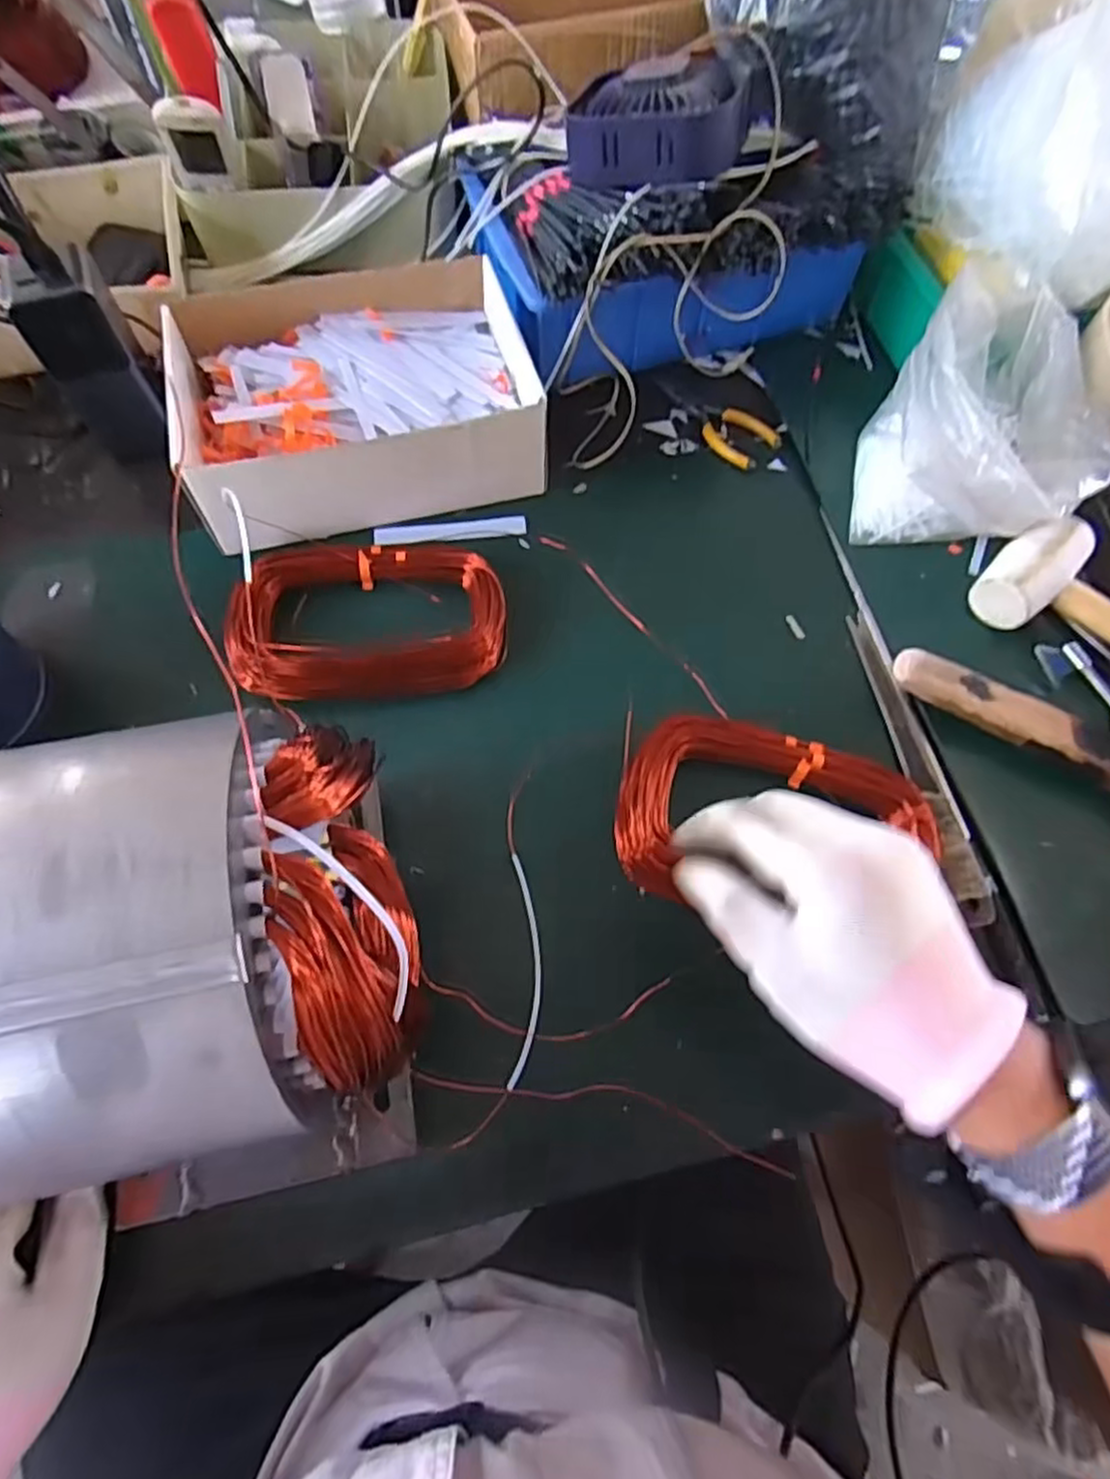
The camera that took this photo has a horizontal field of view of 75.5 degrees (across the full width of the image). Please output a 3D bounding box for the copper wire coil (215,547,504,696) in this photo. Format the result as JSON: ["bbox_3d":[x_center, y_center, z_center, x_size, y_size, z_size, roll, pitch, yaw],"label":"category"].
[{"bbox_3d":[-0.123,-0.083,0.470,0.178,0.023,0.115,0,66,-2],"label":"copper wire coil"}]

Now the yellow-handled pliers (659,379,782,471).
[{"bbox_3d":[0.125,-0.255,0.575,0.108,0.011,0.044,39,70,14],"label":"yellow-handled pliers"}]

